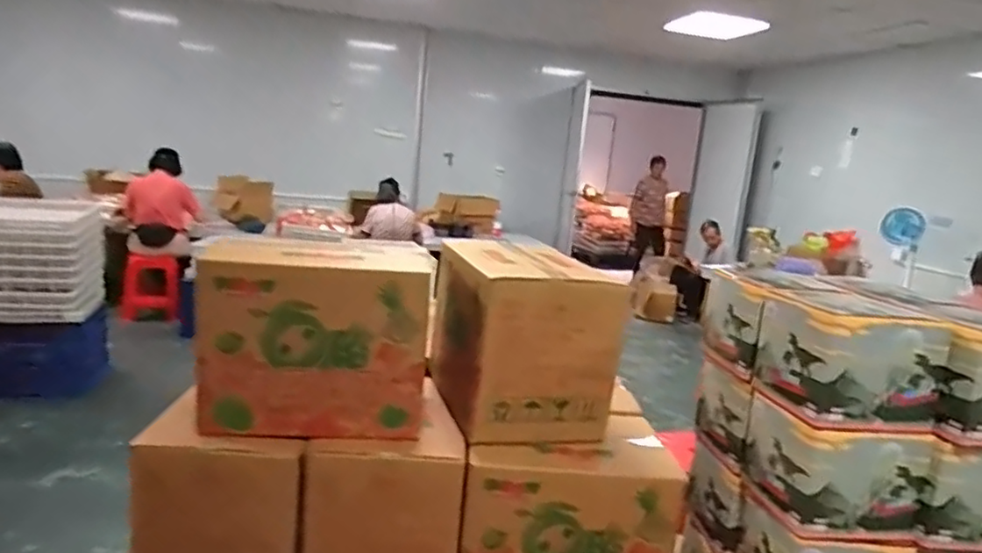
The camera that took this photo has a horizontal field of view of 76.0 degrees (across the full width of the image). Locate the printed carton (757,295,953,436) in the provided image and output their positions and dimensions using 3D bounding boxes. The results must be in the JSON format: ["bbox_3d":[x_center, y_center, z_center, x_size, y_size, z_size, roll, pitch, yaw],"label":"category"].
[{"bbox_3d":[0.676,0.152,1.193,0.236,0.205,0.234,5,12,-6],"label":"printed carton"}]

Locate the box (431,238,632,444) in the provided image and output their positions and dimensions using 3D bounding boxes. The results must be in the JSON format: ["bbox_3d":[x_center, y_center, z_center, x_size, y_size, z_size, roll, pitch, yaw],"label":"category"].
[{"bbox_3d":[0.074,0.137,1.530,0.340,0.381,0.454,3,12,-12],"label":"box"}]

